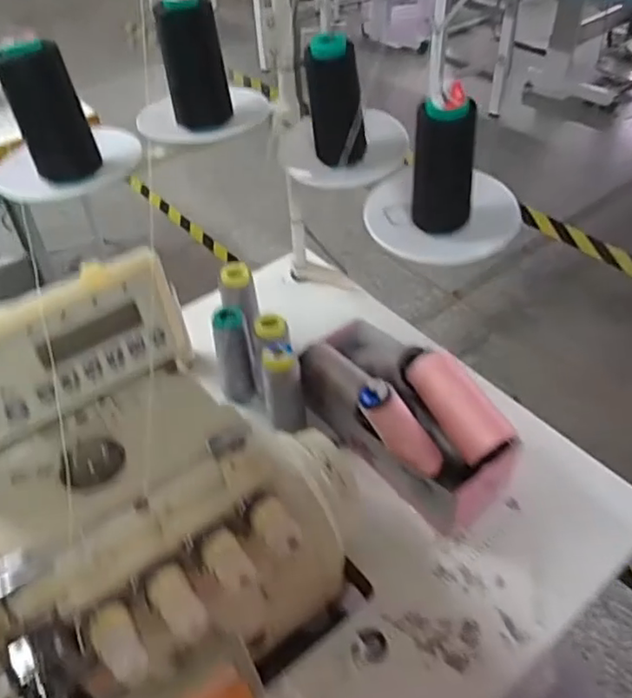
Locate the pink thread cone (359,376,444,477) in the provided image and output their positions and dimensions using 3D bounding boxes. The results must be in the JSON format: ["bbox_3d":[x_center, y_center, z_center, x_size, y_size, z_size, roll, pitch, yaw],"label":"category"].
[{"bbox_3d":[0.074,0.071,0.508,0.028,0.103,0.027,-17,31,43],"label":"pink thread cone"}]

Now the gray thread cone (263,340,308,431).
[{"bbox_3d":[-0.029,0.037,0.577,0.035,0.100,0.035,-7,45,-3],"label":"gray thread cone"}]

